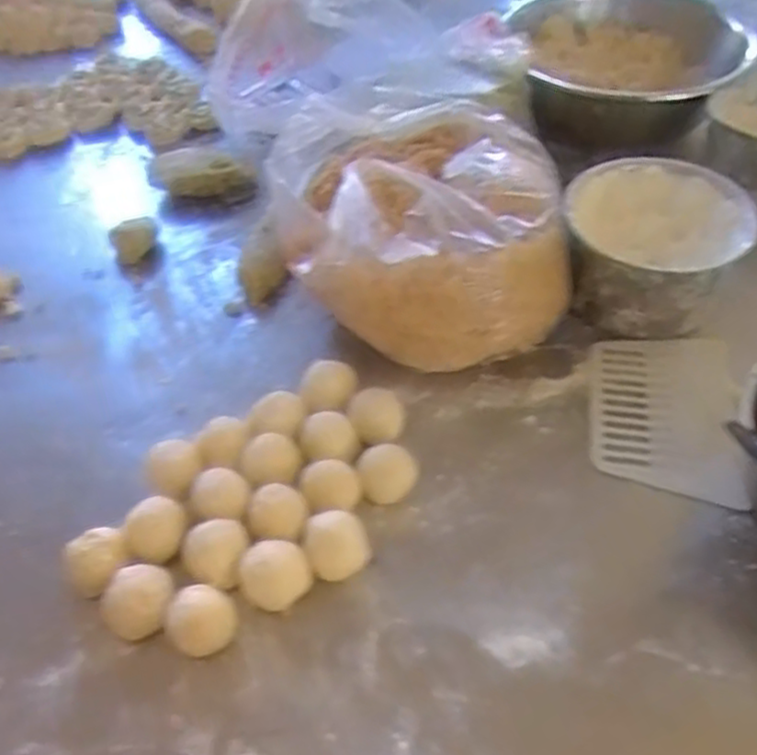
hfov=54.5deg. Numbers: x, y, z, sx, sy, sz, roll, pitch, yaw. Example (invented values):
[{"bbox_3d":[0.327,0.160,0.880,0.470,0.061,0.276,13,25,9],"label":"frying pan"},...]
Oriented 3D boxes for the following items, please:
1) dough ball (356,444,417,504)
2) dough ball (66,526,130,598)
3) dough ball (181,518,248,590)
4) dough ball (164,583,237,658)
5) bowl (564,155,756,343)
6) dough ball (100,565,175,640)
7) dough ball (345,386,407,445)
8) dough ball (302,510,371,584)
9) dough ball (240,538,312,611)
[{"bbox_3d":[0.007,0.072,0.550,0.042,0.033,0.037,-10,48,-6],"label":"dough ball"},{"bbox_3d":[-0.190,0.126,0.500,0.040,0.030,0.036,-26,51,-19],"label":"dough ball"},{"bbox_3d":[-0.112,0.119,0.499,0.042,0.032,0.037,12,49,14],"label":"dough ball"},{"bbox_3d":[-0.115,0.159,0.476,0.037,0.032,0.041,34,58,30],"label":"dough ball"},{"bbox_3d":[0.237,-0.111,0.650,0.147,0.098,0.147,8,49,11],"label":"bowl"},{"bbox_3d":[-0.158,0.148,0.485,0.045,0.036,0.039,-15,48,-10],"label":"dough ball"},{"bbox_3d":[0.000,0.030,0.577,0.045,0.029,0.043,-2,48,2],"label":"dough ball"},{"bbox_3d":[-0.029,0.116,0.511,0.045,0.036,0.041,-15,49,-10],"label":"dough ball"},{"bbox_3d":[-0.069,0.131,0.491,0.045,0.034,0.037,-22,50,-16],"label":"dough ball"}]

